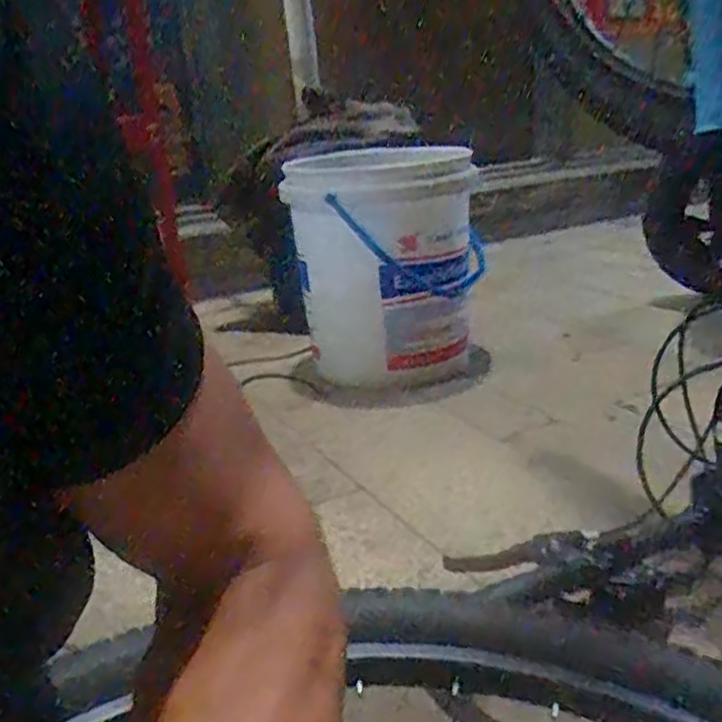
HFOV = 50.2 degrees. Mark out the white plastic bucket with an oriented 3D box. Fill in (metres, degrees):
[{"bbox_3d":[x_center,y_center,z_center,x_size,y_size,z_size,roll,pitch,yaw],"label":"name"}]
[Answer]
[{"bbox_3d":[0.044,-0.154,1.249,0.277,0.350,0.303,-4,20,2],"label":"white plastic bucket"}]

